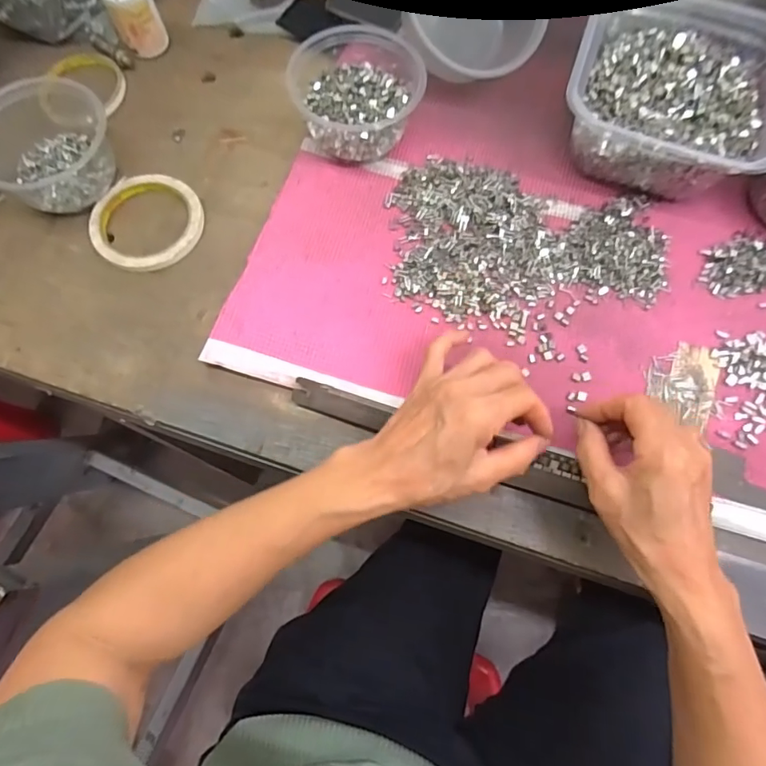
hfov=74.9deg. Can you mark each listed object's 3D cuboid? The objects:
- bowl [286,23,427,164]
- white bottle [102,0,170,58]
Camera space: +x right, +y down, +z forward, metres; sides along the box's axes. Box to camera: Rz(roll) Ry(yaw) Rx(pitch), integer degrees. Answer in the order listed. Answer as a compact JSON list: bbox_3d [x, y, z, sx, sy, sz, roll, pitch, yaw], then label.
[{"bbox_3d":[-0.025,-0.265,0.461,0.109,0.058,0.116,0,71,0],"label":"bowl"},{"bbox_3d":[-0.247,-0.372,0.491,0.042,0.083,0.042,0,71,0],"label":"white bottle"}]

